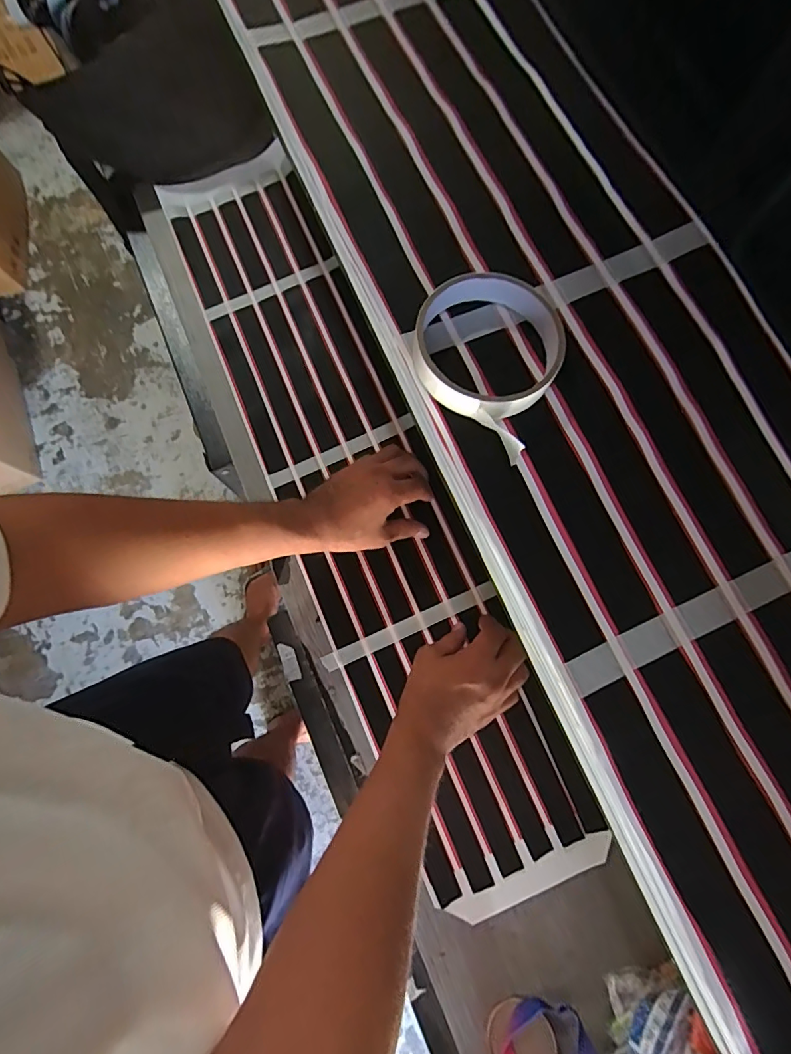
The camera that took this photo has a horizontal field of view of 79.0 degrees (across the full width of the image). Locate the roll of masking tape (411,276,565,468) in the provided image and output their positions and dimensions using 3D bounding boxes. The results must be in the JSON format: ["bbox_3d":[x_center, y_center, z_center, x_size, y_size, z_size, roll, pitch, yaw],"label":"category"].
[{"bbox_3d":[0.051,-0.095,0.274,0.081,0.023,0.109,9,78,2],"label":"roll of masking tape"}]

